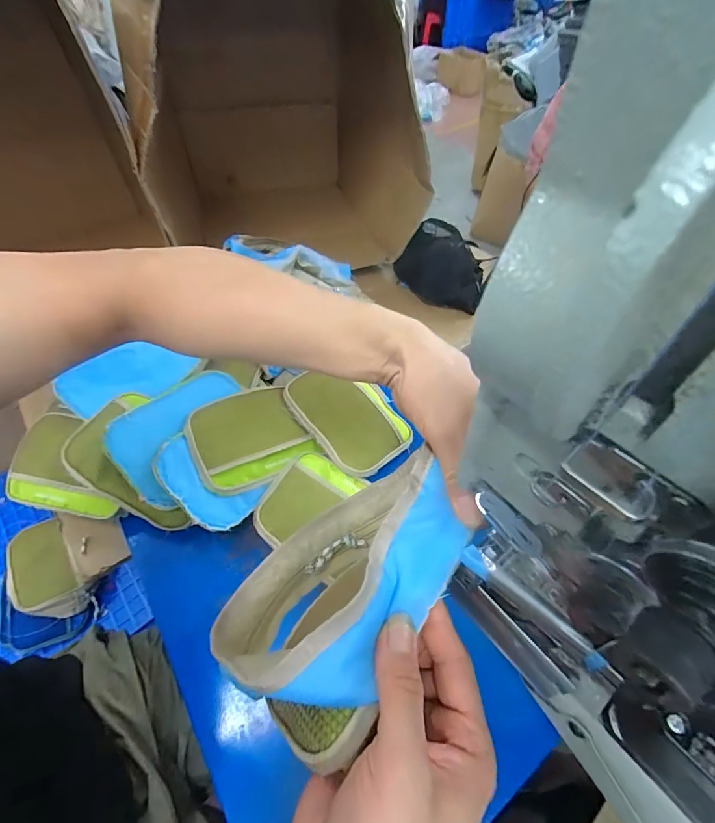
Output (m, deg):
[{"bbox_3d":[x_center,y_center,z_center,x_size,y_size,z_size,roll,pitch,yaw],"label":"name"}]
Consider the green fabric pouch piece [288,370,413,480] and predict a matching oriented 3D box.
[{"bbox_3d":[-0.009,0.001,0.592,0.134,0.033,0.182,-30,56,-20],"label":"green fabric pouch piece"}]

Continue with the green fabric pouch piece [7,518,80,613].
[{"bbox_3d":[-0.608,0.294,0.744,0.114,0.014,0.169,-32,59,-17],"label":"green fabric pouch piece"}]

